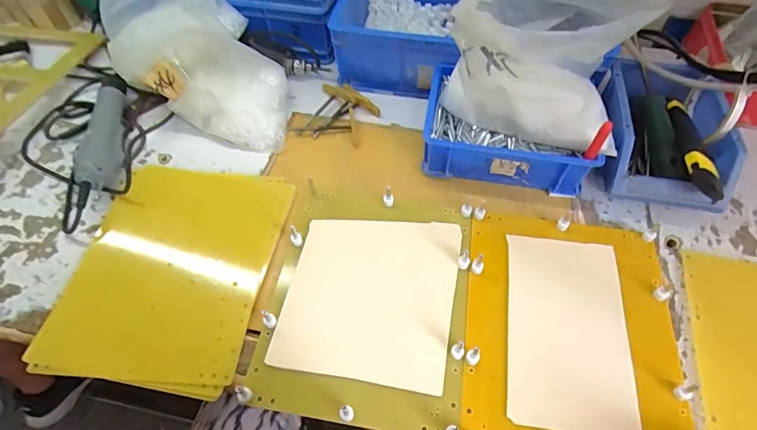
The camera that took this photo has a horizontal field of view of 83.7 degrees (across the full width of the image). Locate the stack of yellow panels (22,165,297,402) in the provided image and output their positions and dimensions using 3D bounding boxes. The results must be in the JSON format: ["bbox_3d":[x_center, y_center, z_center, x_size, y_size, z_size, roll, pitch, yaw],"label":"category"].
[{"bbox_3d":[-0.217,0.048,0.449,0.198,0.021,0.248,7,57,5],"label":"stack of yellow panels"}]

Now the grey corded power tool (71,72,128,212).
[{"bbox_3d":[-0.345,-0.100,0.537,0.043,0.038,0.221,-8,57,-5],"label":"grey corded power tool"}]

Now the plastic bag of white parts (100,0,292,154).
[{"bbox_3d":[-0.226,-0.227,0.513,0.193,0.218,0.244,-29,61,-18],"label":"plastic bag of white parts"}]

